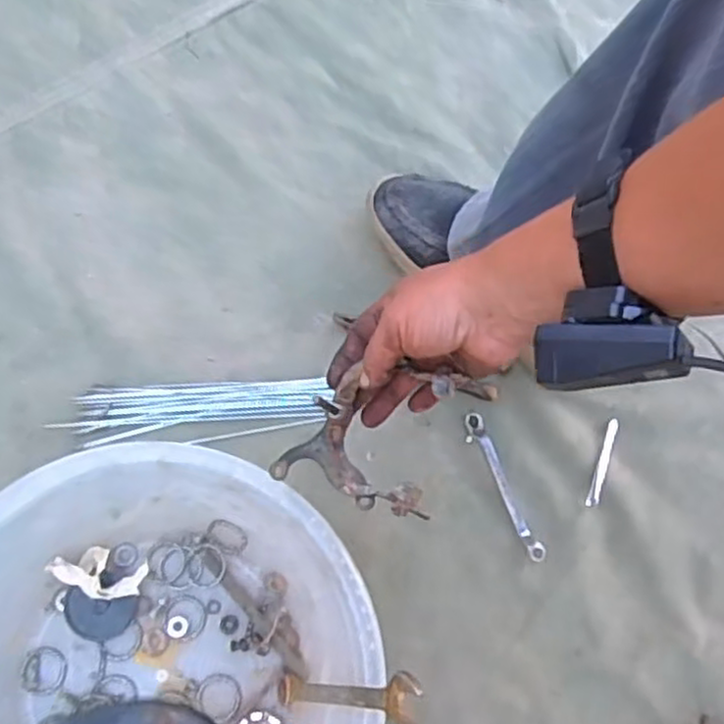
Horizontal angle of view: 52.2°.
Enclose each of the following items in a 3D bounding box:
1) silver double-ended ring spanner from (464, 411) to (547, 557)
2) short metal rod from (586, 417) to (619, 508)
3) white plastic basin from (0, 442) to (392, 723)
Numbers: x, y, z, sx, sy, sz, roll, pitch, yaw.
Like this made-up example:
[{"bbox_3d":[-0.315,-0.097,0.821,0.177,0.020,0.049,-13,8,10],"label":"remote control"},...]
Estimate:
[{"bbox_3d":[0.130,0.113,0.677,0.015,0.010,0.142,-23,76,-7],"label":"silver double-ended ring spanner"},{"bbox_3d":[0.224,0.093,0.685,0.011,0.007,0.087,22,75,5],"label":"short metal rod"},{"bbox_3d":[-0.168,0.223,0.564,0.299,0.122,0.312,0,74,-1],"label":"white plastic basin"}]

